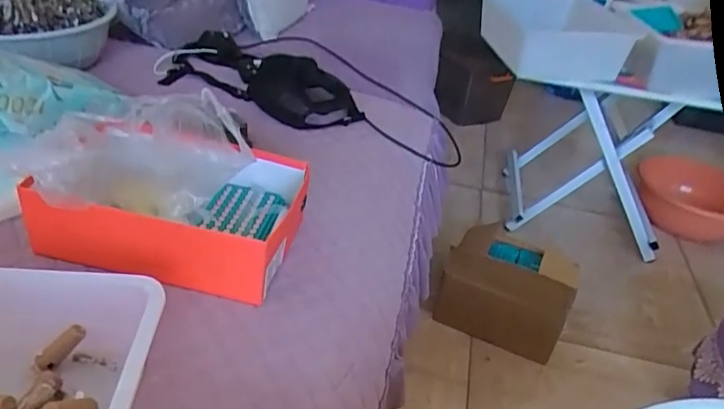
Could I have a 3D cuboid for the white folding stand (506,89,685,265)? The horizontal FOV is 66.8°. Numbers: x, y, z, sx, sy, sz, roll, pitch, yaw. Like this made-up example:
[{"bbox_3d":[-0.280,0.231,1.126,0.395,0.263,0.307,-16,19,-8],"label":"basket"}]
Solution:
[{"bbox_3d":[0.616,-0.144,1.478,0.367,0.427,0.406,7,35,-1],"label":"white folding stand"}]

